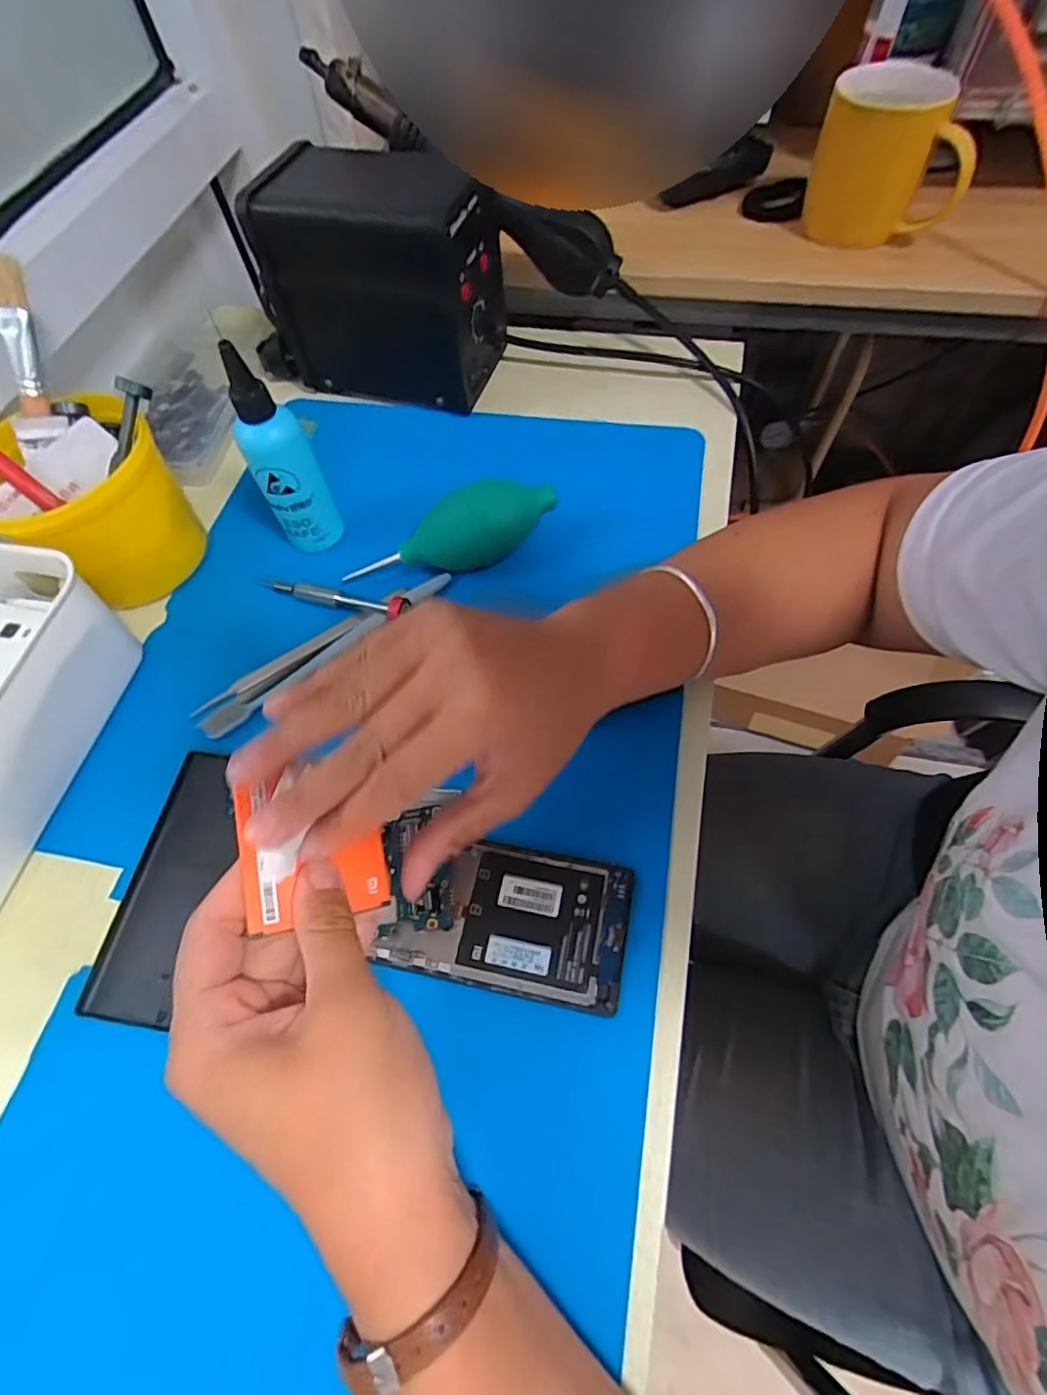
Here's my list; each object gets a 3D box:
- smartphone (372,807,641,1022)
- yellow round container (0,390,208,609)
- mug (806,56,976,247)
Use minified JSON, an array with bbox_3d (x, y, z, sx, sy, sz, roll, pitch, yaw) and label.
[{"bbox_3d":[-0.011,0.106,0.305,0.124,0.012,0.073,9,62,9],"label":"smartphone"},{"bbox_3d":[-0.276,-0.124,0.395,0.096,0.093,0.108,21,64,14],"label":"yellow round container"},{"bbox_3d":[0.293,-0.430,0.481,0.113,0.091,0.081,20,64,14],"label":"mug"}]

